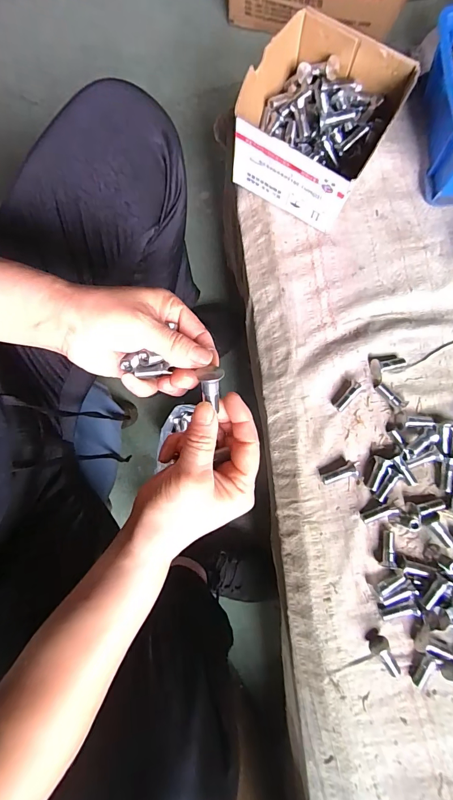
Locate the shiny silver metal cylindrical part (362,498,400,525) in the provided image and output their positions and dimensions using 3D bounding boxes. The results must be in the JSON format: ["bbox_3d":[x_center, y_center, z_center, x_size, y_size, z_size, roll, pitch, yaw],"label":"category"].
[{"bbox_3d":[0.159,0.115,0.362,0.041,0.013,0.013,-20,83,-1],"label":"shiny silver metal cylindrical part"}]

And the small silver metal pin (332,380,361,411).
[{"bbox_3d":[0.127,-0.005,0.379,0.015,0.012,0.035,36,85,5],"label":"small silver metal pin"}]

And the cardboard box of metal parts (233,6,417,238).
[{"bbox_3d":[0.093,-0.292,0.377,0.142,0.074,0.150,30,83,3],"label":"cardboard box of metal parts"}]

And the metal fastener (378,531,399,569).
[{"bbox_3d":[0.165,0.151,0.359,0.015,0.012,0.035,9,83,2],"label":"metal fastener"}]

